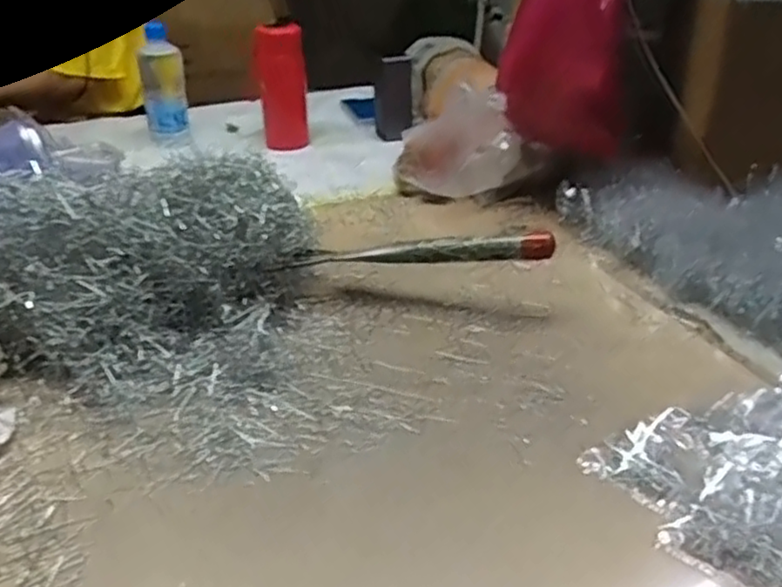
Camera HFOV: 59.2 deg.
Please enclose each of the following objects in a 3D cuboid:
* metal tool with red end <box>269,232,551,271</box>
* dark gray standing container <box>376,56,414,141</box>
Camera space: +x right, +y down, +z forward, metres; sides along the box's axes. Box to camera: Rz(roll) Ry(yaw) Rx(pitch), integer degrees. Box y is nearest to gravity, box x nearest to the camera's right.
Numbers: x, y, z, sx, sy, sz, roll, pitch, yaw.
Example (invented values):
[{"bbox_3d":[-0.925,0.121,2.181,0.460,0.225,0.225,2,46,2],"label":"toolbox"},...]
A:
[{"bbox_3d":[0.024,-0.036,0.661,0.259,0.025,0.029,-3,30,14],"label":"metal tool with red end"},{"bbox_3d":[0.005,-0.301,1.065,0.060,0.123,0.054,1,33,0],"label":"dark gray standing container"}]

